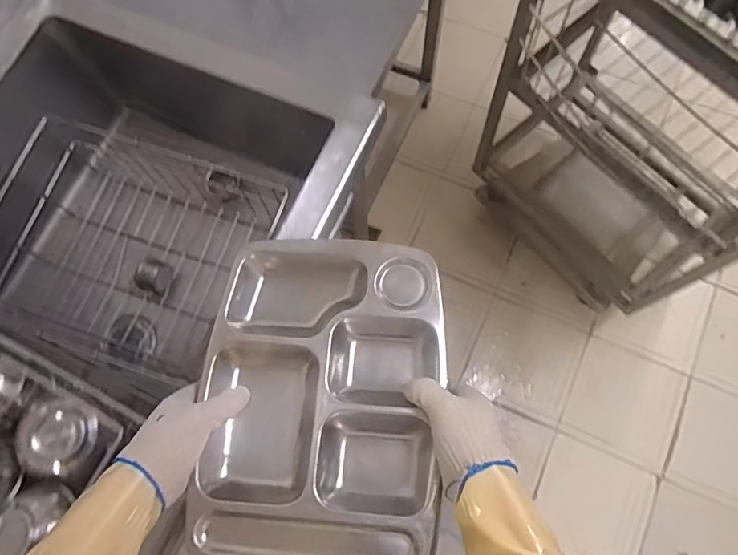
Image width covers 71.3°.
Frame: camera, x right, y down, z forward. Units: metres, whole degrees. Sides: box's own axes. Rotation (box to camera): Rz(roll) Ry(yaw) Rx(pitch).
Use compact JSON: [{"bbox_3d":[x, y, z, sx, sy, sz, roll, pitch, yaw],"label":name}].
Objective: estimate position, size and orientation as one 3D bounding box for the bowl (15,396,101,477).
[{"bbox_3d":[-0.419,0.213,0.687,0.090,0.059,0.096,0,75,2],"label":"bowl"}]

